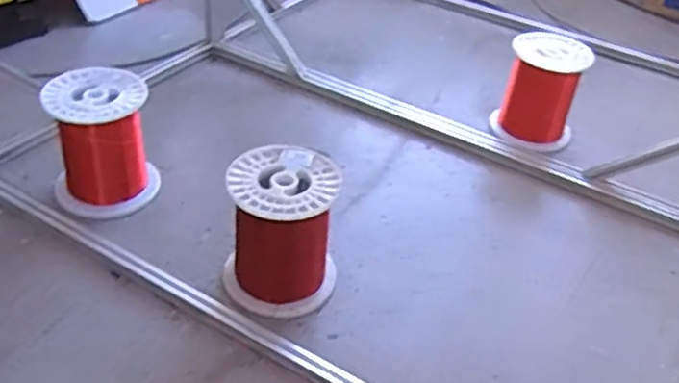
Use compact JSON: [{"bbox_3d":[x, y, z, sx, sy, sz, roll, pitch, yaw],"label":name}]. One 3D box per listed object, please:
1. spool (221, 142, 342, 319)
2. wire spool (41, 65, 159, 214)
[{"bbox_3d":[-0.104,0.071,1.236,0.204,0.229,0.207,3,39,-5],"label":"spool"},{"bbox_3d":[-0.488,-0.101,1.391,0.203,0.231,0.189,-10,42,-20],"label":"wire spool"}]

